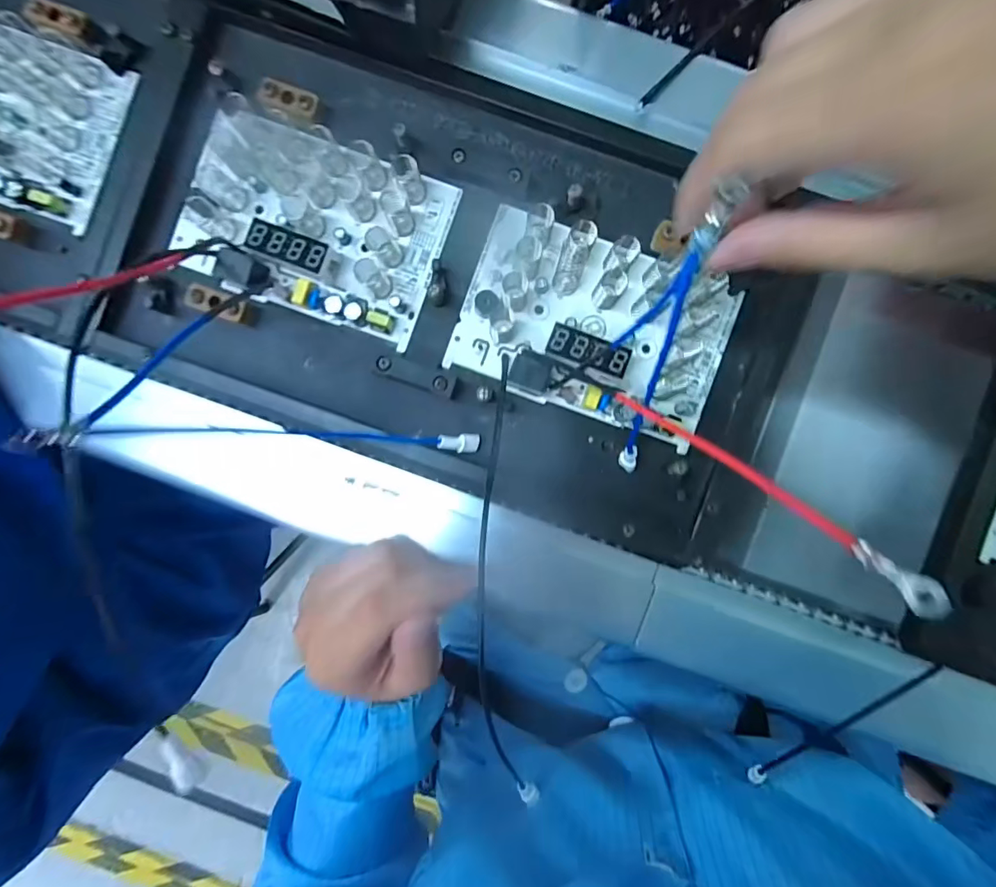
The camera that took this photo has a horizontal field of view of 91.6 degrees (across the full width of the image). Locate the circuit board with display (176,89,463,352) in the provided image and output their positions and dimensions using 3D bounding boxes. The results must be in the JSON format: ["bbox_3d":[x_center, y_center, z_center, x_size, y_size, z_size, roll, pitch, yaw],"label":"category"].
[{"bbox_3d":[-0.096,-0.116,0.247,0.131,0.017,0.089,21,91,0],"label":"circuit board with display"}]

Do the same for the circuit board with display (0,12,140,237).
[{"bbox_3d":[-0.269,-0.177,0.247,0.131,0.014,0.089,19,91,0],"label":"circuit board with display"}]

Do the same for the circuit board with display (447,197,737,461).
[{"bbox_3d":[0.051,-0.062,0.246,0.133,0.020,0.092,20,91,0],"label":"circuit board with display"}]

